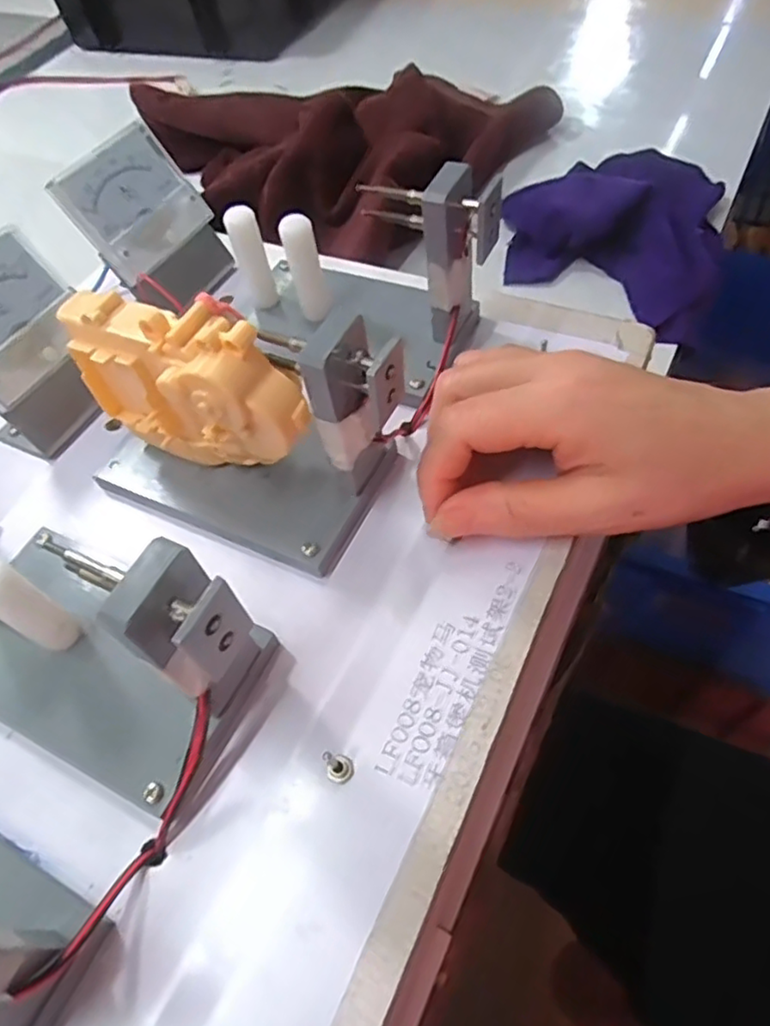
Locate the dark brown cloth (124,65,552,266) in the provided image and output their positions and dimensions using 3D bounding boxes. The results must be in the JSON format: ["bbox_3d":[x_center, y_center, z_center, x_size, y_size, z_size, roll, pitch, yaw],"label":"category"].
[{"bbox_3d":[-0.059,-0.323,0.541,0.316,0.057,0.276,26,64,23],"label":"dark brown cloth"}]

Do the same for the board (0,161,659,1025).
[{"bbox_3d":[-0.069,0.001,0.236,0.266,0.098,0.385,21,57,20],"label":"board"}]

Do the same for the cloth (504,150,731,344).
[{"bbox_3d":[0.162,-0.207,0.451,0.152,0.040,0.184,17,60,18],"label":"cloth"}]

